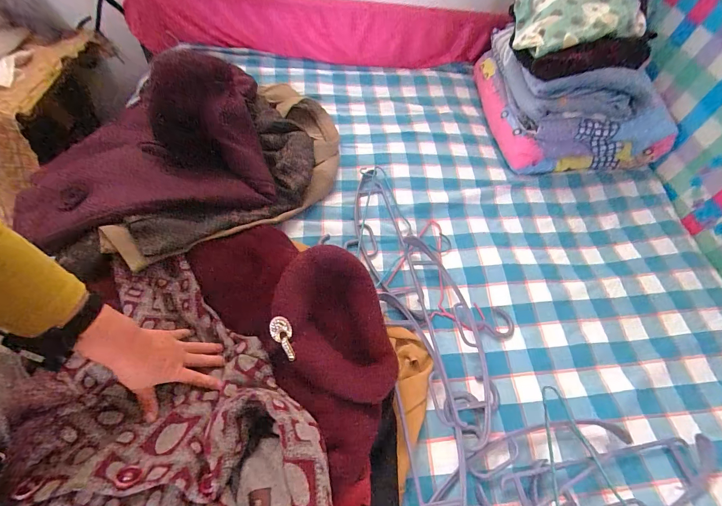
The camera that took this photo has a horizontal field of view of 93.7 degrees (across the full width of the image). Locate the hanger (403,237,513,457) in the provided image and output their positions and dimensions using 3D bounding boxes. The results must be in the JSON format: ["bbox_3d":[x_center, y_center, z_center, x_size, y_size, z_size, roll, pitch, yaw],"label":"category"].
[{"bbox_3d":[0.207,0.134,0.646,0.172,0.032,0.407,-5,58,-9],"label":"hanger"}]

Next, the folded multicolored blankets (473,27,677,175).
[{"bbox_3d":[0.568,-0.463,0.950,0.378,0.218,0.464,-3,56,-8],"label":"folded multicolored blankets"}]

